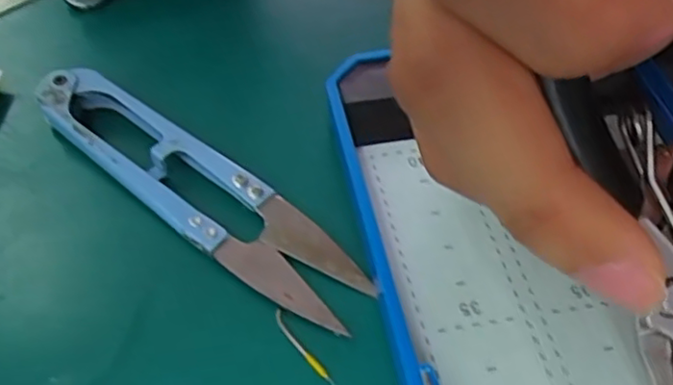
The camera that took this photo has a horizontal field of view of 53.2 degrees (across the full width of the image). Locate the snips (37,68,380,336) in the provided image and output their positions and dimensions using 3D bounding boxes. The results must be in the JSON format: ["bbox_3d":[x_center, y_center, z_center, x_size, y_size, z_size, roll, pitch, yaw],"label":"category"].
[{"bbox_3d":[-0.035,-0.003,0.162,0.100,0.008,0.022,33,58,23],"label":"snips"}]

